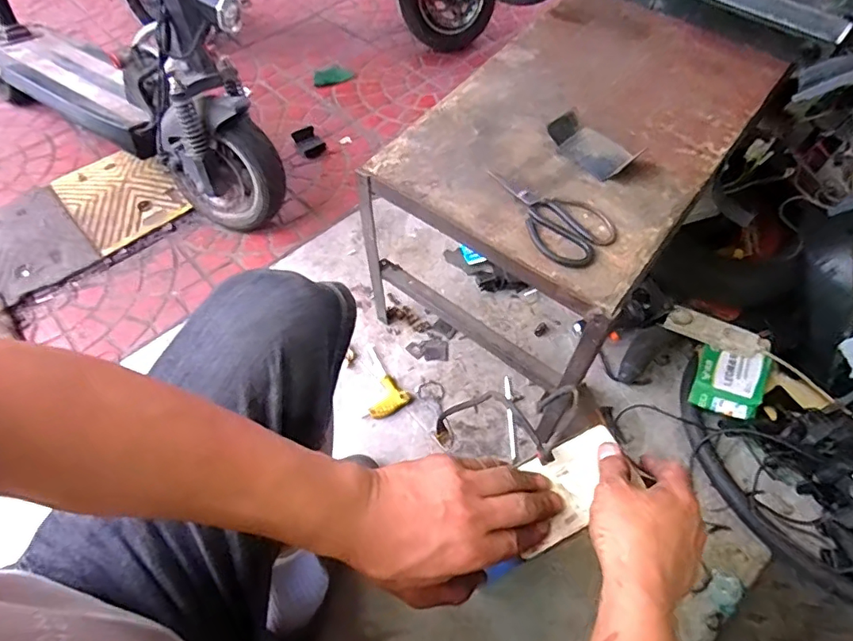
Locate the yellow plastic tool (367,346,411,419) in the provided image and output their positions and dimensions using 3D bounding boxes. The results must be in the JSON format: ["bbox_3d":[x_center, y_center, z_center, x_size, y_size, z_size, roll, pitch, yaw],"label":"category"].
[{"bbox_3d":[-0.089,0.104,0.895,0.070,0.015,0.127,-31,66,-18],"label":"yellow plastic tool"}]

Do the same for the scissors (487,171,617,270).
[{"bbox_3d":[0.149,-0.127,0.608,0.092,0.017,0.161,-23,64,-14],"label":"scissors"}]

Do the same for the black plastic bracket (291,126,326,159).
[{"bbox_3d":[-0.267,-0.406,1.214,0.057,0.016,0.097,-28,66,-17],"label":"black plastic bracket"}]

